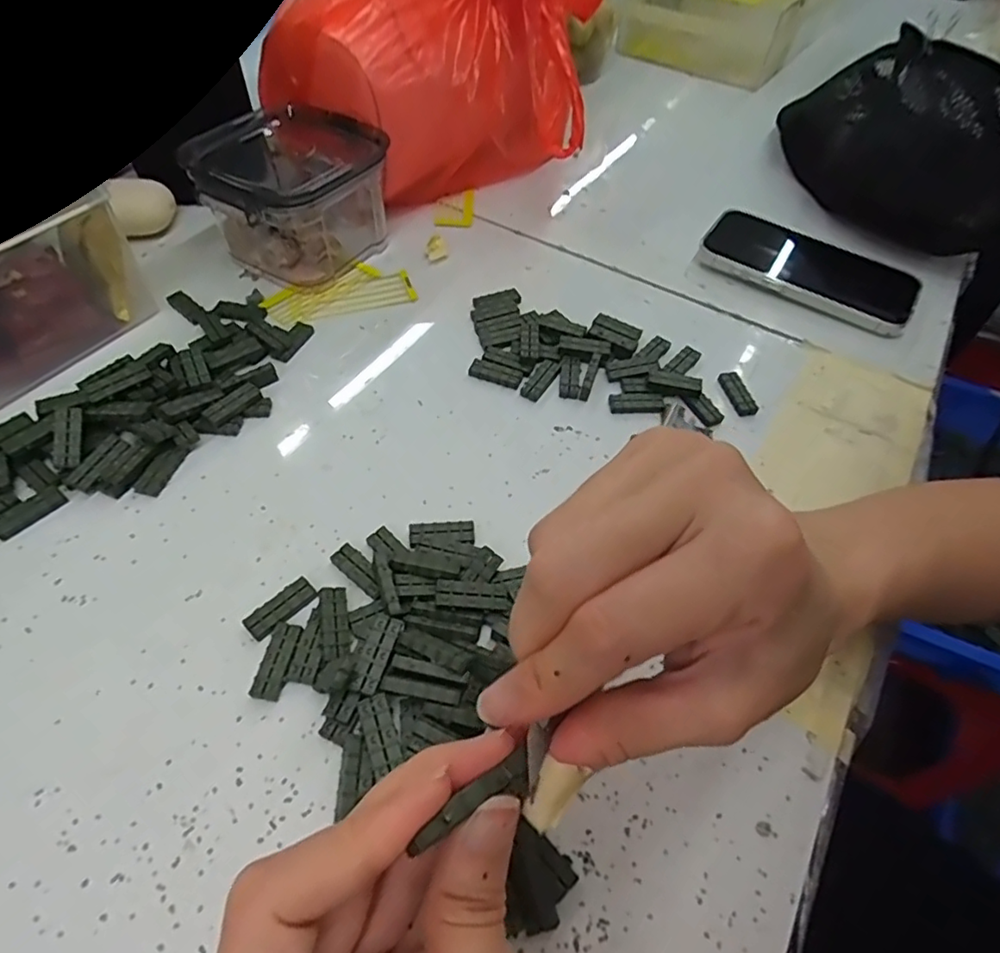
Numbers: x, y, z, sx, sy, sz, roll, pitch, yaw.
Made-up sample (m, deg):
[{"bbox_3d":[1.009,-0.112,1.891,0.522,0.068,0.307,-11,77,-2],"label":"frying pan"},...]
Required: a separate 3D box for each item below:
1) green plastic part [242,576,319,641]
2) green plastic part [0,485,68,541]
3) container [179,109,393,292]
[{"bbox_3d":[-0.099,0.060,0.266,0.013,0.006,0.032,37,60,22],"label":"green plastic part"},{"bbox_3d":[-0.233,0.018,0.292,0.013,0.005,0.032,37,60,22],"label":"green plastic part"},{"bbox_3d":[-0.131,-0.184,0.398,0.085,0.068,0.108,25,56,15],"label":"container"}]

